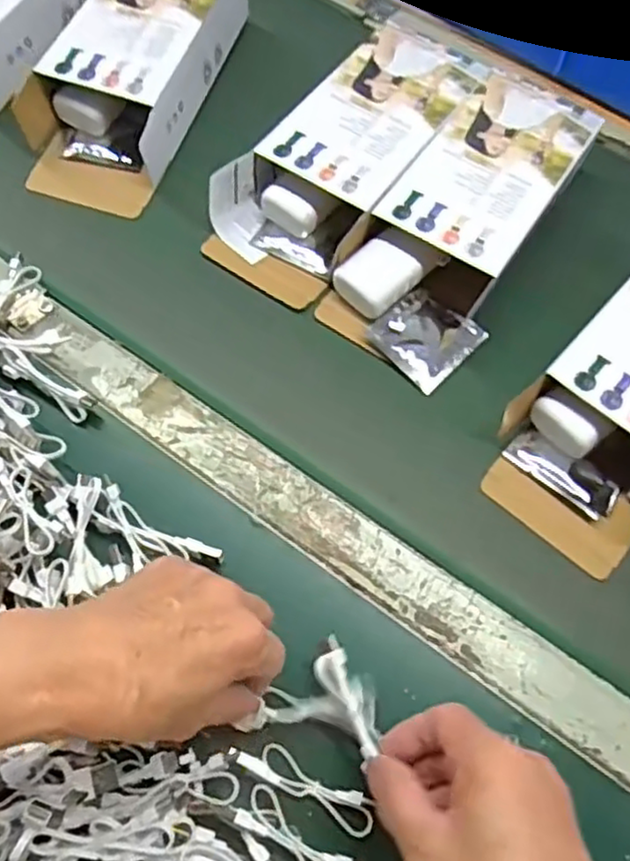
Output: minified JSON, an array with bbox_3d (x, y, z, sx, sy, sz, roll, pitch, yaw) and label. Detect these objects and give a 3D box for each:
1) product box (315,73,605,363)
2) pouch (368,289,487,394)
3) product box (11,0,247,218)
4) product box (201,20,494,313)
[{"bbox_3d":[0.110,-0.160,0.500,0.101,0.048,0.250,35,75,14],"label":"product box"},{"bbox_3d":[0.079,-0.067,0.484,0.063,0.010,0.066,42,77,16],"label":"pouch"},{"bbox_3d":[-0.142,-0.296,0.542,0.112,0.046,0.245,19,71,10],"label":"product box"},{"bbox_3d":[0.028,-0.211,0.516,0.101,0.045,0.253,37,75,15],"label":"product box"}]

